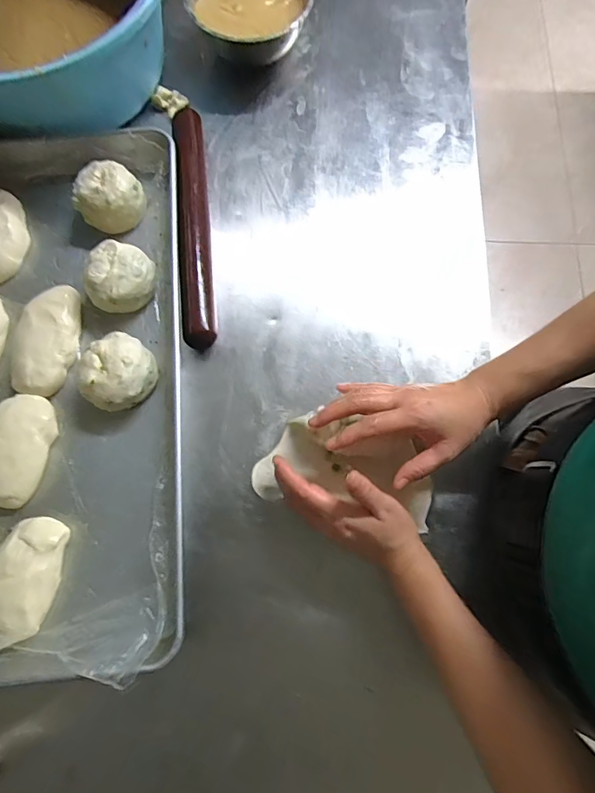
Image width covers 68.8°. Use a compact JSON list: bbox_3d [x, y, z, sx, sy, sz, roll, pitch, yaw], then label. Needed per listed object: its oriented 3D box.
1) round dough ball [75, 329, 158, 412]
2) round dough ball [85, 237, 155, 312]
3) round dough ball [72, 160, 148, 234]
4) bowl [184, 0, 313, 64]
[{"bbox_3d":[-0.197,-0.027,0.478,0.072,0.050,0.083,31,77,8],"label":"round dough ball"},{"bbox_3d":[-0.204,-0.134,0.508,0.066,0.054,0.072,0,75,0],"label":"round dough ball"},{"bbox_3d":[-0.230,-0.245,0.538,0.070,0.053,0.069,0,75,0],"label":"round dough ball"},{"bbox_3d":[-0.066,-0.530,0.608,0.166,0.071,0.164,0,75,0],"label":"bowl"}]

